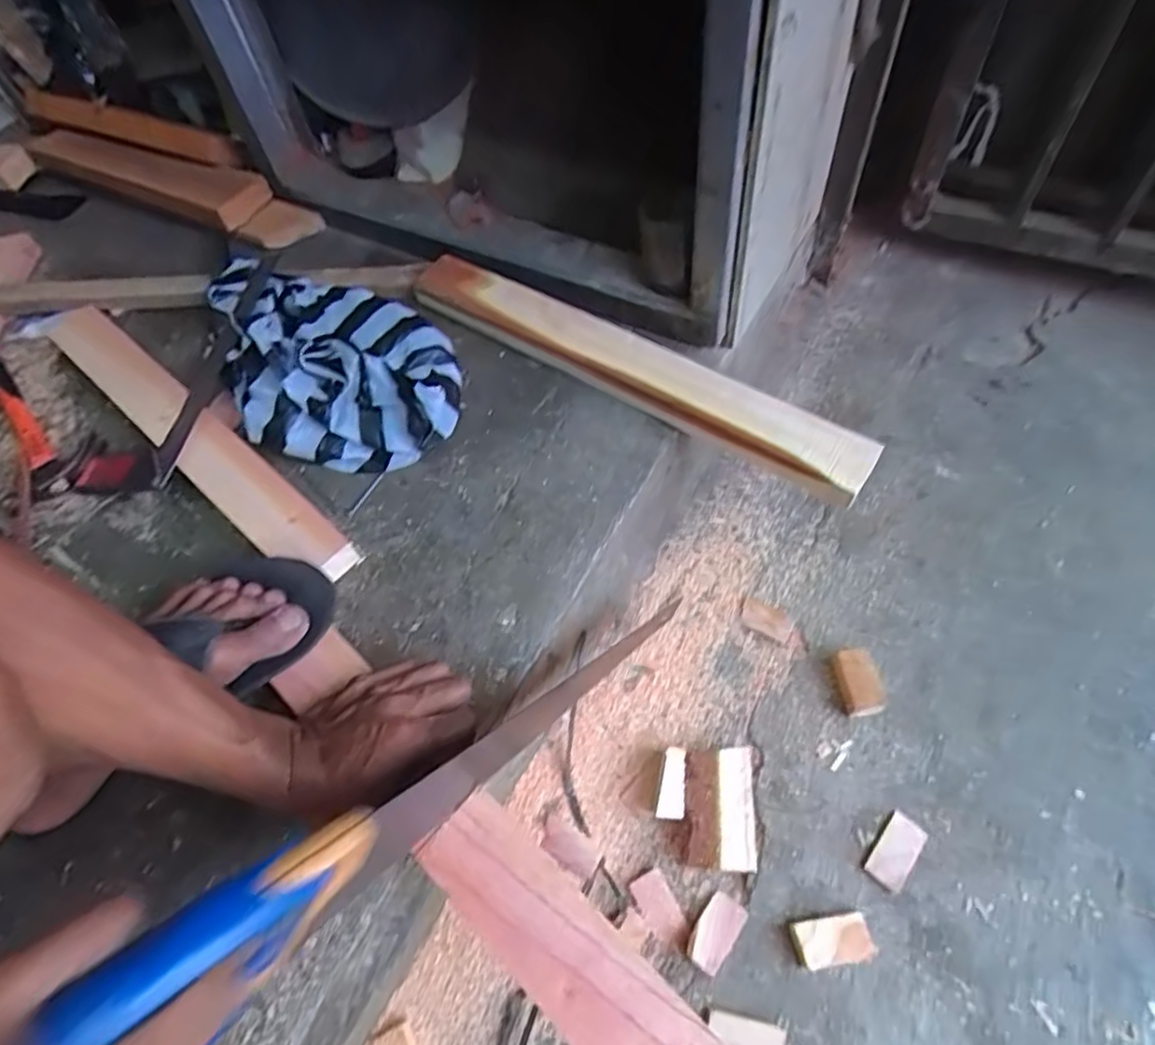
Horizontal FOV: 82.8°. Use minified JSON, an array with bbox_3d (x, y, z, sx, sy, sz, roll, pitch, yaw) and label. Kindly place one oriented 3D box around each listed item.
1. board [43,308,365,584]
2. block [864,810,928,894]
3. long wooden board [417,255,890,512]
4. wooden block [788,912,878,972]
[{"bbox_3d":[-0.386,-0.092,0.641,0.480,0.029,0.057,35,68,25],"label":"board"},{"bbox_3d":[0.263,0.272,0.542,0.031,0.006,0.059,35,68,21],"label":"block"},{"bbox_3d":[0.038,-0.158,0.643,0.507,0.032,0.067,30,66,22],"label":"long wooden board"},{"bbox_3d":[0.197,0.324,0.508,0.061,0.018,0.032,-7,60,-1],"label":"wooden block"}]

